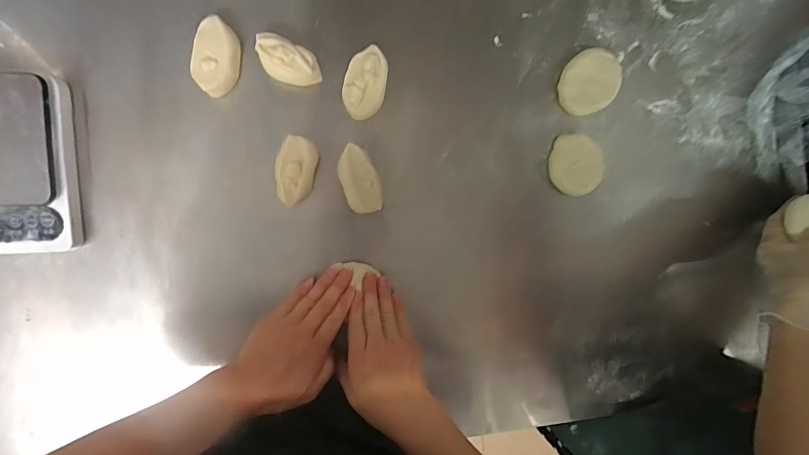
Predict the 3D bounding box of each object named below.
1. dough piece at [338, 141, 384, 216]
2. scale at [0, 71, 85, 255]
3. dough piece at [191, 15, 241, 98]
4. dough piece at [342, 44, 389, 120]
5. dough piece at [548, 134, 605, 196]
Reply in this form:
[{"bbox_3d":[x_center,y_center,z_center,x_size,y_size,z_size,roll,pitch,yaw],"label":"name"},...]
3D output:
[{"bbox_3d":[-0.049,-0.052,0.455,0.040,0.014,0.074,-20,97,-6],"label":"dough piece"},{"bbox_3d":[-0.396,-0.059,0.400,0.131,0.035,0.170,0,94,-8],"label":"scale"},{"bbox_3d":[-0.194,-0.174,0.432,0.040,0.034,0.072,6,93,-9],"label":"dough piece"},{"bbox_3d":[-0.043,-0.157,0.449,0.043,0.027,0.075,14,92,-9],"label":"dough piece"},{"bbox_3d":[0.204,-0.074,0.491,0.057,0.023,0.070,-2,95,-8],"label":"dough piece"}]

